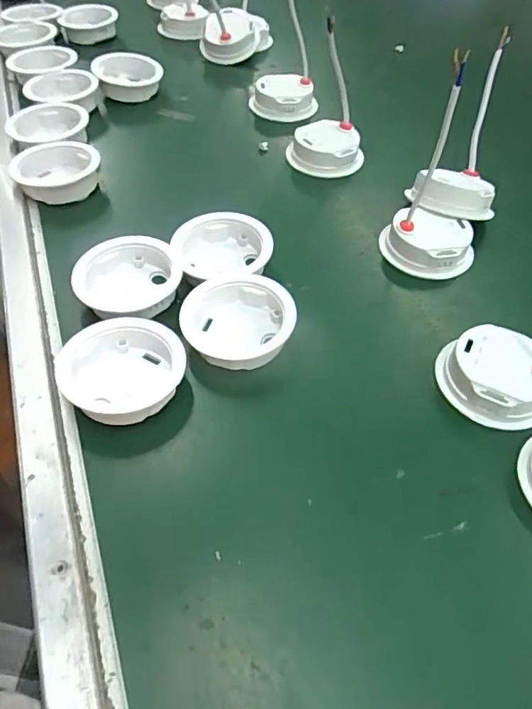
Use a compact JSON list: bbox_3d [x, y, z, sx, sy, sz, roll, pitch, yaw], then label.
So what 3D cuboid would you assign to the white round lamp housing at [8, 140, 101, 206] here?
[{"bbox_3d":[-0.179,-0.153,0.454,0.073,0.030,0.069,-7,51,-11],"label":"white round lamp housing"}]

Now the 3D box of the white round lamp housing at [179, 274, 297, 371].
[{"bbox_3d":[-0.018,-0.020,0.345,0.072,0.026,0.069,3,50,-3],"label":"white round lamp housing"}]

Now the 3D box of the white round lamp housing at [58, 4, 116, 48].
[{"bbox_3d":[-0.219,-0.406,0.646,0.068,0.035,0.058,-18,54,-17],"label":"white round lamp housing"}]

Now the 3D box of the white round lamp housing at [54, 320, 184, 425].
[{"bbox_3d":[-0.089,0.011,0.320,0.073,0.026,0.063,4,50,-2],"label":"white round lamp housing"}]

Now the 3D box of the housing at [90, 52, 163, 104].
[{"bbox_3d":[-0.147,-0.293,0.563,0.070,0.035,0.063,-15,53,-15],"label":"housing"}]

